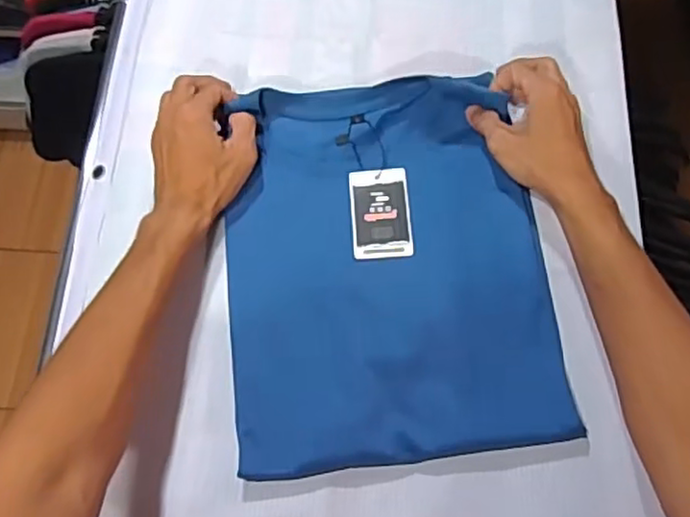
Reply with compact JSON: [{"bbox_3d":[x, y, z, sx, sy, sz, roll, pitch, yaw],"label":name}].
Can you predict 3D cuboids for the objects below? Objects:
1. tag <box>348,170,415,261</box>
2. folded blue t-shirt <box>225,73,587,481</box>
[{"bbox_3d":[0.031,-0.040,0.576,0.051,0.004,0.085,-3,68,-2],"label":"tag"},{"bbox_3d":[0.032,-0.001,0.550,0.253,0.033,0.322,-6,69,-3],"label":"folded blue t-shirt"}]

